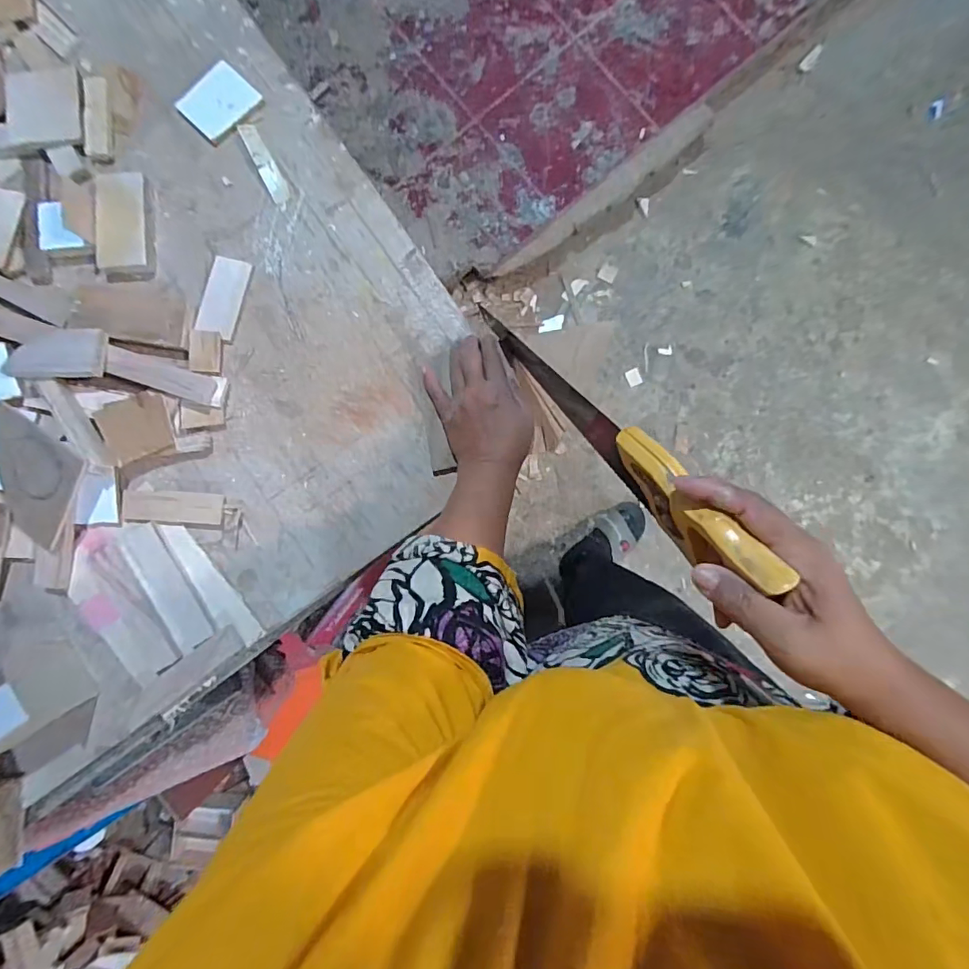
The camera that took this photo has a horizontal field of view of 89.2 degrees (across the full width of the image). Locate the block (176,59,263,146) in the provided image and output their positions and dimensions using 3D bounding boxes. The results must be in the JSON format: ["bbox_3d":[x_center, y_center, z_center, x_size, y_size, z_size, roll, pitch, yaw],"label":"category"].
[{"bbox_3d":[-0.293,-0.420,0.540,0.068,0.006,0.076,45,90,3],"label":"block"}]

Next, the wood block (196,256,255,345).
[{"bbox_3d":[-0.279,-0.200,0.526,0.042,0.006,0.086,14,88,3],"label":"wood block"}]

